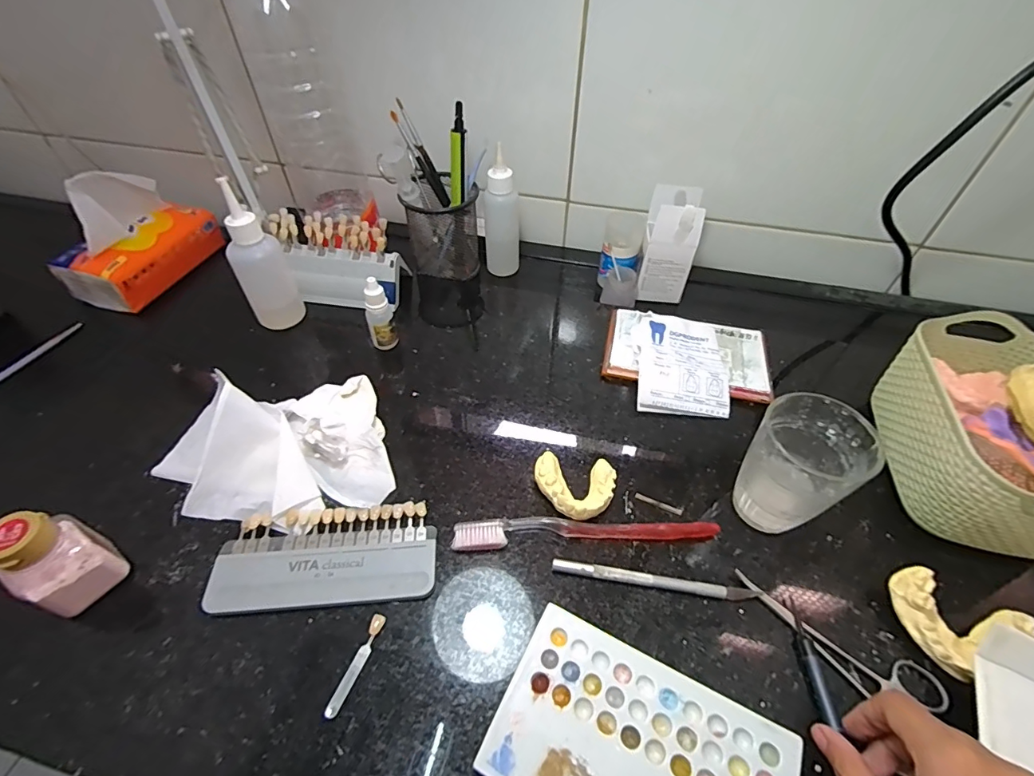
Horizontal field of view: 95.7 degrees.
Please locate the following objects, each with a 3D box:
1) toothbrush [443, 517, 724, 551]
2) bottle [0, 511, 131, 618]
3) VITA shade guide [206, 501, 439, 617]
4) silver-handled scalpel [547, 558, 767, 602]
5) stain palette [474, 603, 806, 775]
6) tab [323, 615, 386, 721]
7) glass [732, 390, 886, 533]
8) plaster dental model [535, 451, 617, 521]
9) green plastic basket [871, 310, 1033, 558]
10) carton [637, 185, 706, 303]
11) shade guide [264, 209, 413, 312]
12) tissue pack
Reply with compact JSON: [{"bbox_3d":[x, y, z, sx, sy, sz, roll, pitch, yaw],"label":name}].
[{"bbox_3d":[0.048,0.101,0.340,0.185,0.012,0.024,-2,48,-2],"label":"toothbrush"},{"bbox_3d":[-0.285,0.106,0.289,0.035,0.073,0.042,23,52,19],"label":"bottle"},{"bbox_3d":[-0.131,0.117,0.326,0.146,0.010,0.065,-3,48,-4],"label":"VITA shade guide"},{"bbox_3d":[0.093,0.131,0.317,0.135,0.007,0.009,7,48,5],"label":"silver-handled scalpel"},{"bbox_3d":[0.067,0.199,0.254,0.151,0.012,0.093,21,51,18],"label":"stain palette"},{"bbox_3d":[-0.097,0.168,0.285,0.008,0.004,0.058,15,49,13],"label":"tab"},{"bbox_3d":[0.196,0.059,0.325,0.064,0.092,0.060,23,51,19],"label":"glass"},{"bbox_3d":[0.045,0.076,0.358,0.060,0.018,0.051,4,48,3],"label":"plaster dental model"},{"bbox_3d":[0.353,0.033,0.351,0.115,0.088,0.176,11,49,9],"label":"green plastic basket"},{"bbox_3d":[0.168,-0.157,0.522,0.055,0.109,0.057,11,49,10],"label":"carton"},{"bbox_3d":[-0.191,-0.131,0.502,0.132,0.081,0.067,1,48,1],"label":"shade guide"},{"bbox_3d":[-0.493,-0.203,0.610,0.077,0.125,0.182,18,51,15],"label":"tissue pack"}]

